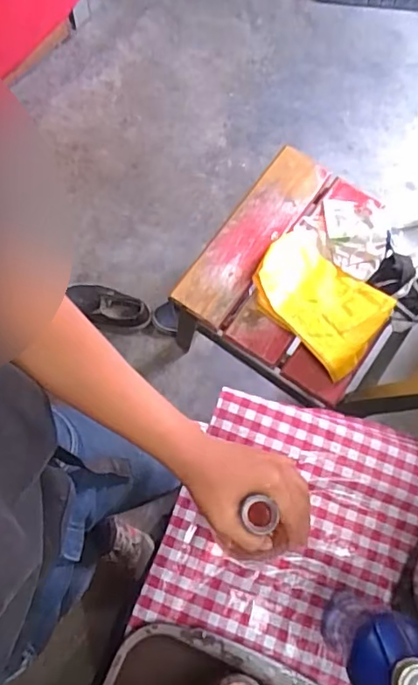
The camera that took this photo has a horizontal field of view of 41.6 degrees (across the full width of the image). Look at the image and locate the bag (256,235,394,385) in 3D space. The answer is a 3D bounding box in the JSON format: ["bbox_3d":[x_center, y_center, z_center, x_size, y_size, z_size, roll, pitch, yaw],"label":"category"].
[{"bbox_3d":[0.194,-0.083,0.983,0.168,0.061,0.263,-40,76,-11],"label":"bag"}]

